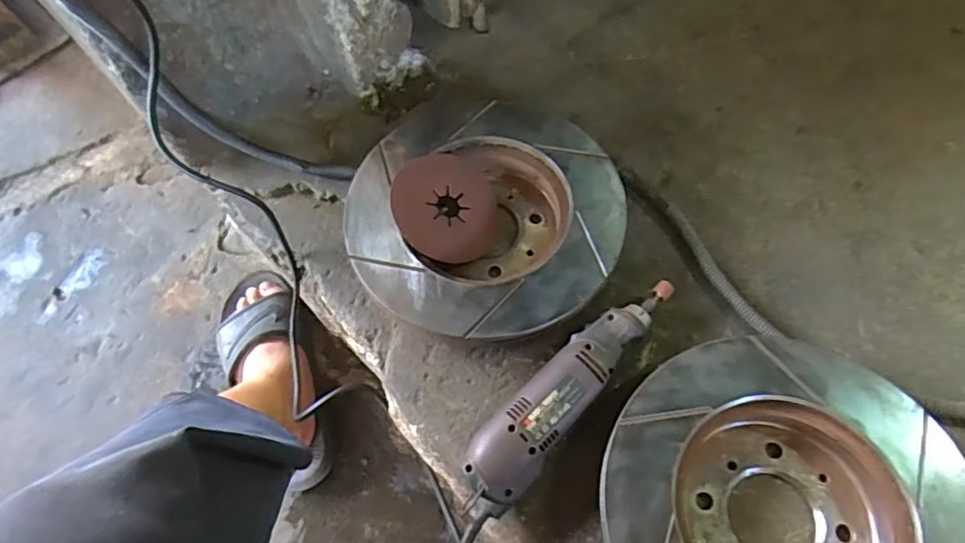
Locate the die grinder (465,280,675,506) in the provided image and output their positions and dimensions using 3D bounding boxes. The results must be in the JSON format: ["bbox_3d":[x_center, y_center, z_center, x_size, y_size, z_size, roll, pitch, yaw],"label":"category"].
[{"bbox_3d":[0.073,0.087,0.478,0.050,0.046,0.227,35,70,20],"label":"die grinder"}]

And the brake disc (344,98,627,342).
[{"bbox_3d":[0.003,-0.063,0.561,0.262,0.052,0.261,-2,62,3],"label":"brake disc"}]

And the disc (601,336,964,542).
[{"bbox_3d":[0.213,0.172,0.420,0.245,0.047,0.238,-2,62,3],"label":"disc"}]

